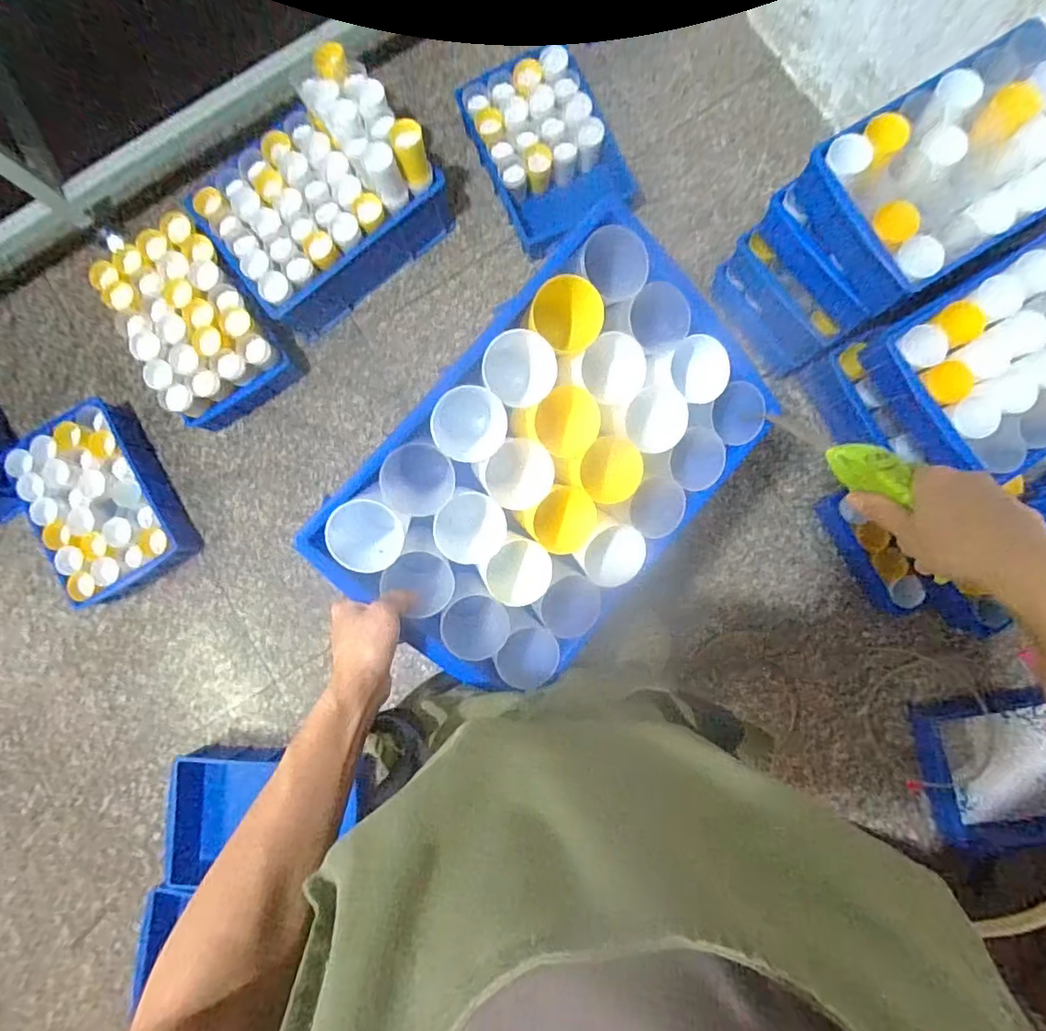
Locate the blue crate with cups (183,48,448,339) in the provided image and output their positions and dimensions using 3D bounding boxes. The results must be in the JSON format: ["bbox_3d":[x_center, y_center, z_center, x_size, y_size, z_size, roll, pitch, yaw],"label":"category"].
[{"bbox_3d":[-0.441,-0.666,1.201,0.461,0.260,0.338,-38,84,1],"label":"blue crate with cups"}]

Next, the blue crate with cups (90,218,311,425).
[{"bbox_3d":[-0.715,-0.419,1.257,0.286,0.191,0.392,-40,84,0],"label":"blue crate with cups"}]

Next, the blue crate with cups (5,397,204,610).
[{"bbox_3d":[-0.942,-0.029,1.269,0.272,0.109,0.404,-30,85,1],"label":"blue crate with cups"}]

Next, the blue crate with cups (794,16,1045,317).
[{"bbox_3d":[0.653,-0.522,0.867,0.353,0.121,0.266,-32,84,1],"label":"blue crate with cups"}]

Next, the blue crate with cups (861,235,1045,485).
[{"bbox_3d":[0.765,-0.253,0.853,0.398,0.117,0.270,-33,84,1],"label":"blue crate with cups"}]

